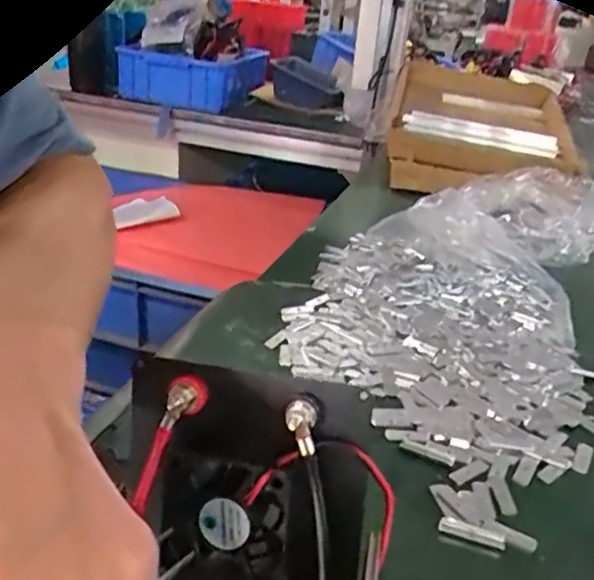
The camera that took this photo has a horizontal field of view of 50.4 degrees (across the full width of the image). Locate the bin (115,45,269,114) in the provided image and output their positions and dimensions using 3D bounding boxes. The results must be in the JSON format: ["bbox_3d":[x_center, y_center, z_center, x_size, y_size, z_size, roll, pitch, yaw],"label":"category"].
[{"bbox_3d":[-0.182,-0.377,1.115,0.200,0.085,0.193,15,28,19],"label":"bin"}]

